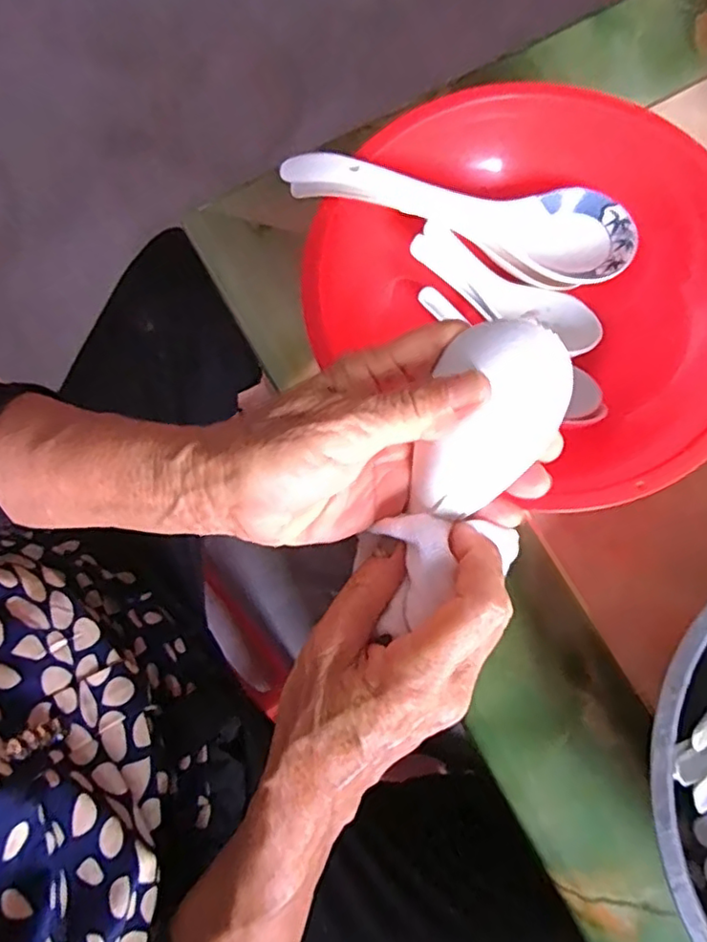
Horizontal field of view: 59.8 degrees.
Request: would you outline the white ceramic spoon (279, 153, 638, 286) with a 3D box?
[{"bbox_3d":[0.068,-0.156,0.367,0.214,0.029,0.049,7,77,-17],"label":"white ceramic spoon"}]

